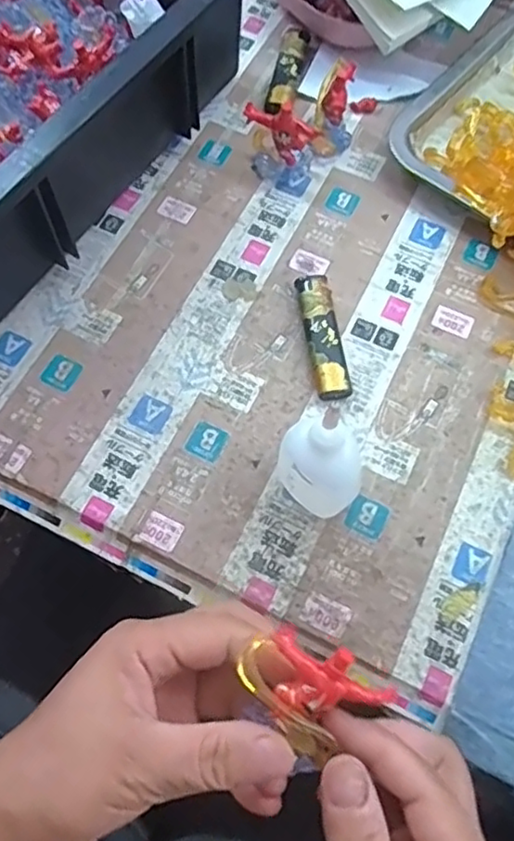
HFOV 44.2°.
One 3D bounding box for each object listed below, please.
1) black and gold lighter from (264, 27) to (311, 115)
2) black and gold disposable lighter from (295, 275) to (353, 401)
[{"bbox_3d":[0.023,-0.253,0.460,0.018,0.011,0.082,14,68,5],"label":"black and gold lighter"},{"bbox_3d":[0.039,-0.049,0.372,0.022,0.015,0.079,-8,67,-4],"label":"black and gold disposable lighter"}]

